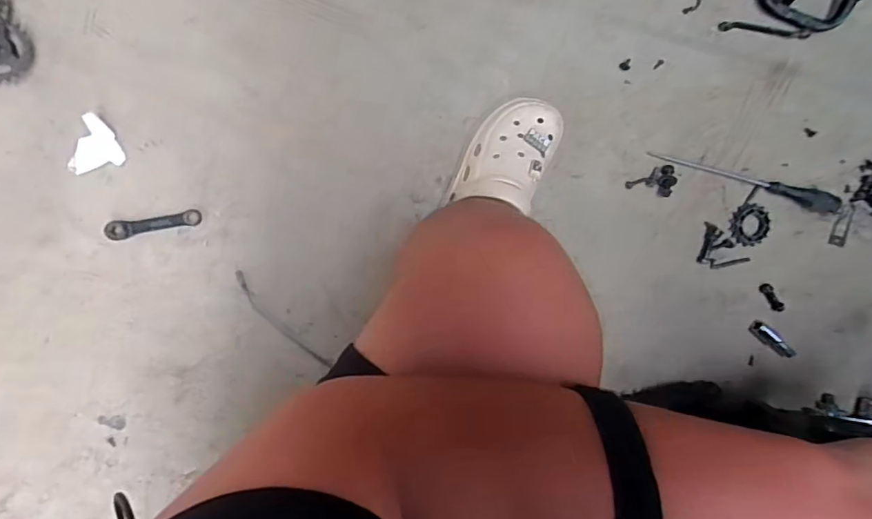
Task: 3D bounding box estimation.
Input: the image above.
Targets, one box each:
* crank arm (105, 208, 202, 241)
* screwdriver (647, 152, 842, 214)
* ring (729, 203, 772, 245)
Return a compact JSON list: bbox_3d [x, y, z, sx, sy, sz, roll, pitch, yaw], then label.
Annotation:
[{"bbox_3d":[-0.399,-0.050,0.761,0.127,0.012,0.027,-10,96,-4],"label":"crank arm"},{"bbox_3d":[0.481,-0.121,0.809,0.312,0.036,0.029,15,94,-6],"label":"screwdriver"},{"bbox_3d":[0.489,-0.053,0.831,0.064,0.012,0.059,0,95,-5],"label":"ring"}]

